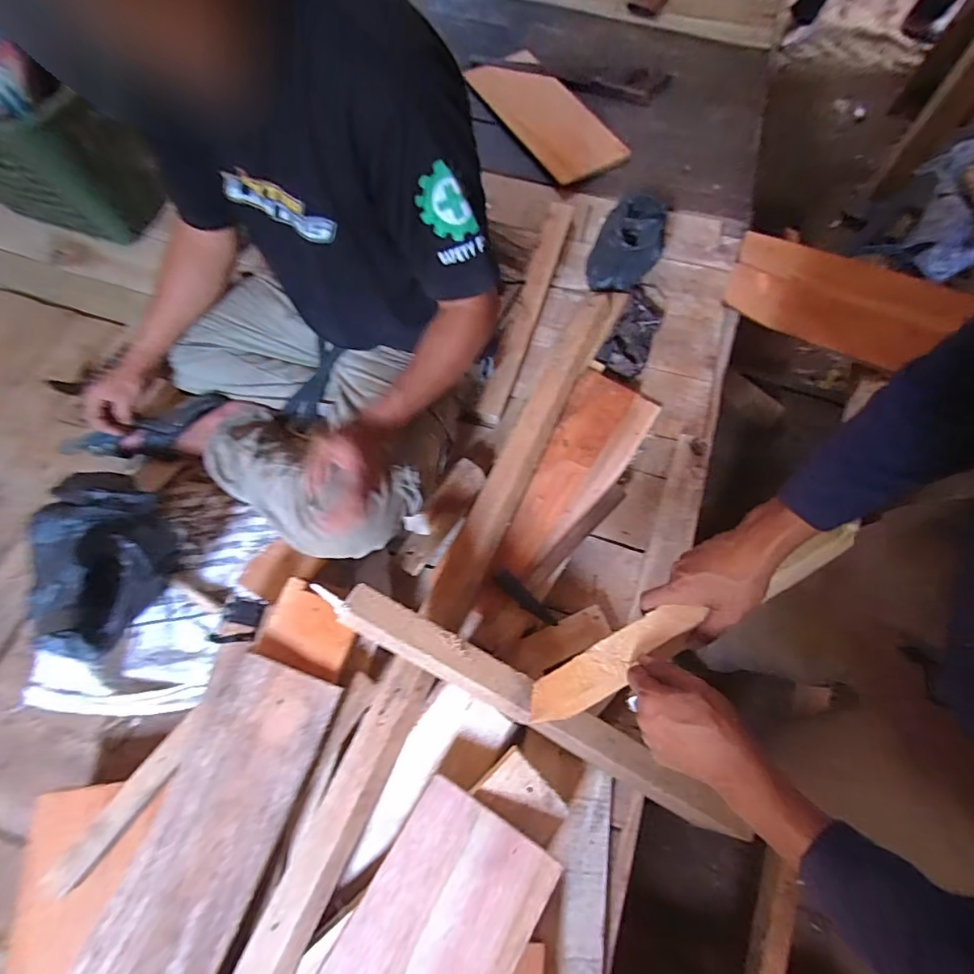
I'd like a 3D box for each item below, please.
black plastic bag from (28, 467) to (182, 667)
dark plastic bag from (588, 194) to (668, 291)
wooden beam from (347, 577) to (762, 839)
[{"bbox_3d":[-0.553,0.113,0.737,0.136,0.147,0.271,-11,70,-8],"label":"black plastic bag"},{"bbox_3d":[0.294,-0.507,1.003,0.131,0.108,0.204,22,70,7],"label":"dark plastic bag"},{"bbox_3d":[0.064,0.288,0.636,0.558,0.098,0.058,33,71,-7],"label":"wooden beam"}]

